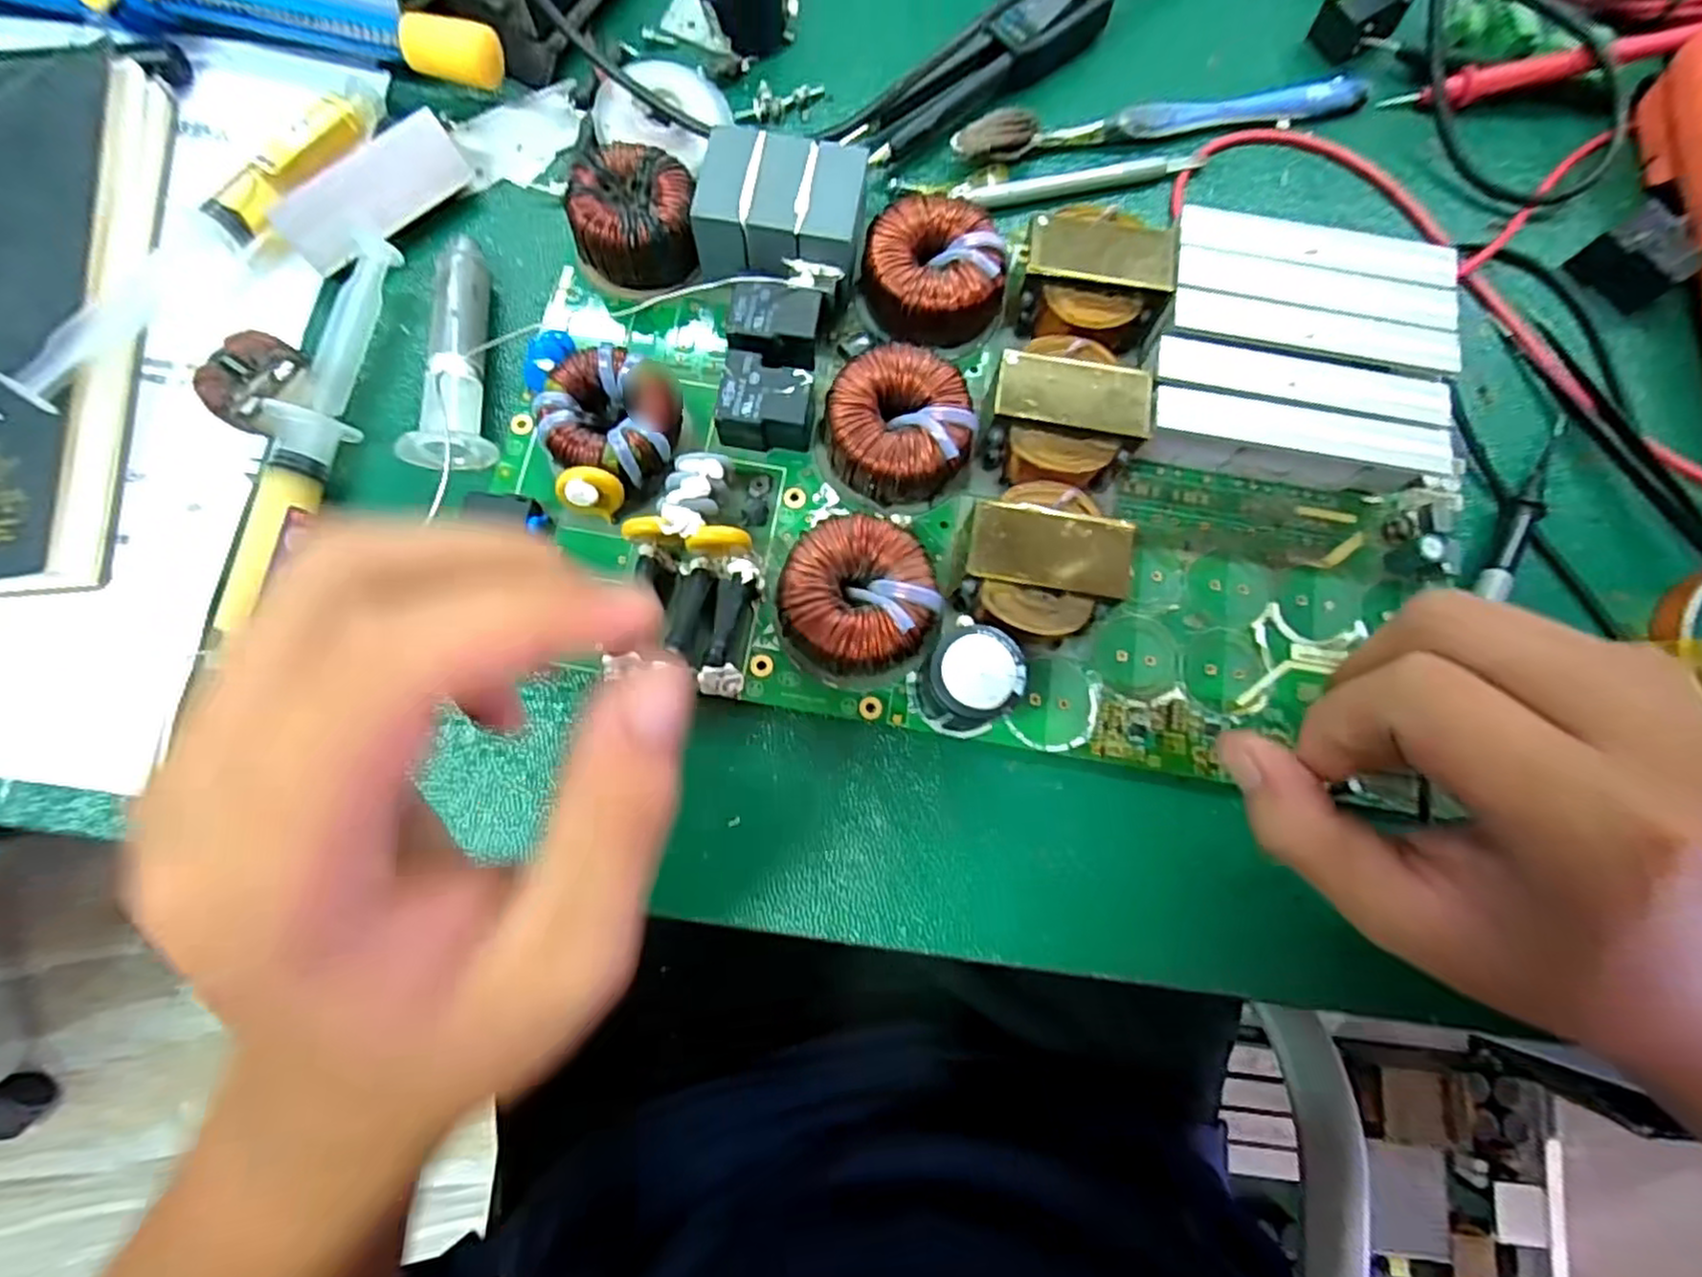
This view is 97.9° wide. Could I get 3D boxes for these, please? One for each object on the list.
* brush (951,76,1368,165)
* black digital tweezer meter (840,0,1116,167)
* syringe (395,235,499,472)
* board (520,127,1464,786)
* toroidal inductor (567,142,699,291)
[{"bbox_3d":[0.129,-0.213,0.304,0.175,0.018,0.013,-12,78,-3],"label":"brush"},{"bbox_3d":[0.057,-0.236,0.304,0.134,0.021,0.026,-34,80,-7],"label":"black digital tweezer meter"},{"bbox_3d":[-0.144,-0.104,0.268,0.024,0.019,0.089,-4,77,-2],"label":"syringe"},{"bbox_3d":[0.045,-0.065,0.254,0.310,0.035,0.189,9,76,1],"label":"board"},{"bbox_3d":[-0.079,-0.154,0.275,0.042,0.029,0.042,-2,77,-2],"label":"toroidal inductor"}]

